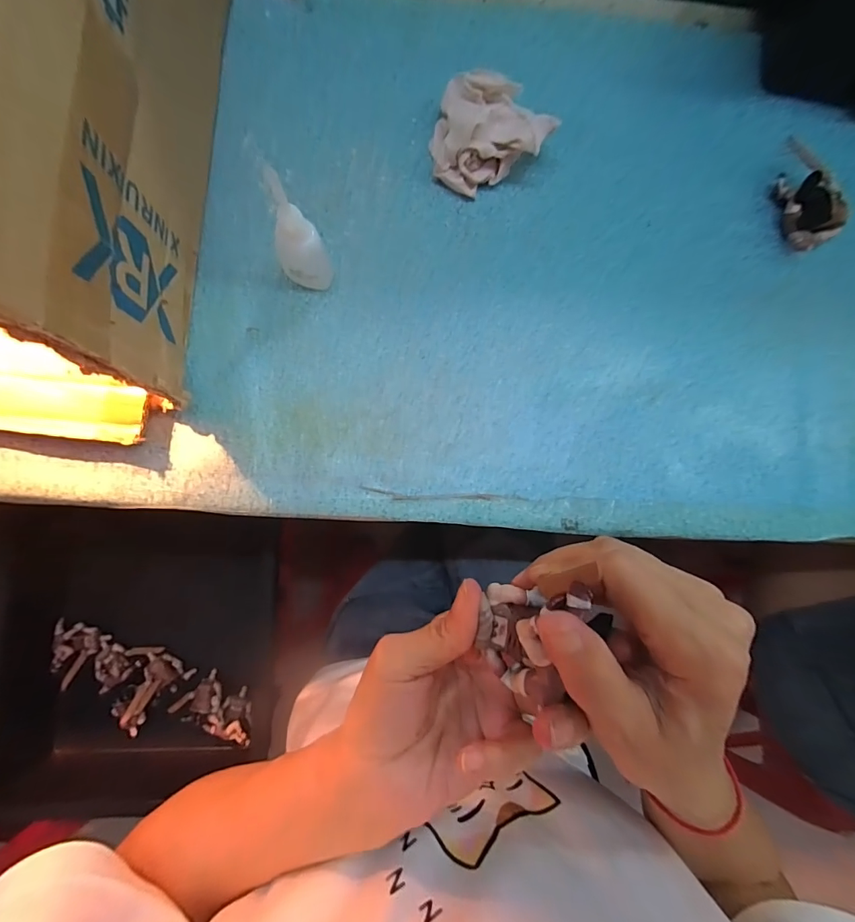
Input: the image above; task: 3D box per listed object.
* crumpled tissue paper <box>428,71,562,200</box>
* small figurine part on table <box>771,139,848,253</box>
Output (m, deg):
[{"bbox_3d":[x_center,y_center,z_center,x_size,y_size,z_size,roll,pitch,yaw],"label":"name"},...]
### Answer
[{"bbox_3d":[0.042,-0.241,0.295,0.082,0.041,0.075,-15,86,-5],"label":"crumpled tissue paper"},{"bbox_3d":[0.282,-0.200,0.313,0.039,0.034,0.077,-29,87,-6],"label":"small figurine part on table"}]

